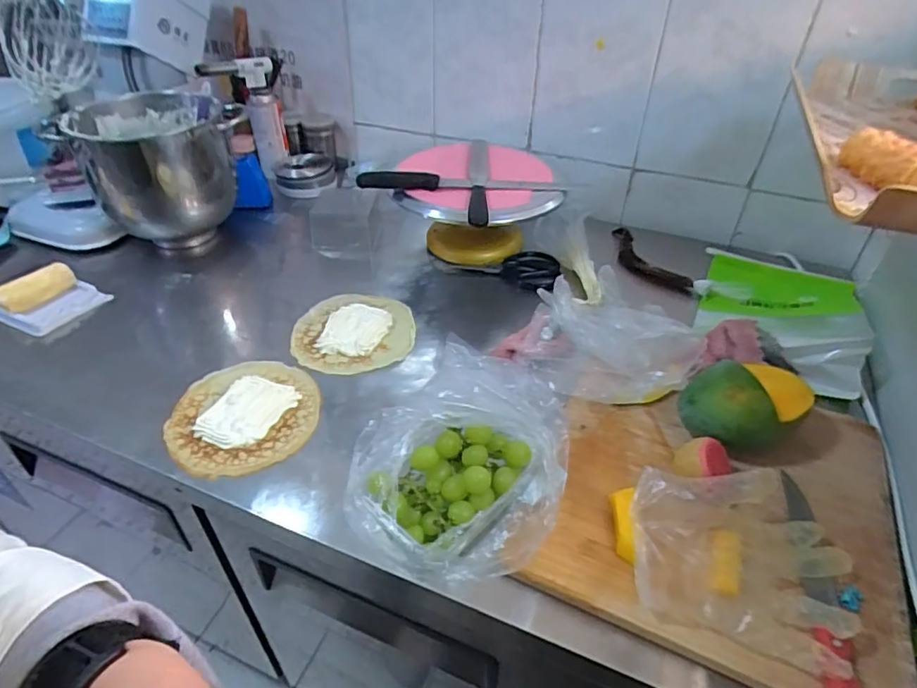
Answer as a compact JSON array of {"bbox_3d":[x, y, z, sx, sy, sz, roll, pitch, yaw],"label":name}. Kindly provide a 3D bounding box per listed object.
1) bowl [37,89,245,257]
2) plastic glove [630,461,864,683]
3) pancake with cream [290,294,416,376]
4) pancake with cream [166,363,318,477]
[{"bbox_3d":[-0.498,-0.292,0.956,0.231,0.222,0.233,1,40,-1],"label":"bowl"},{"bbox_3d":[0.243,0.183,0.483,0.182,0.077,0.125,15,41,15],"label":"plastic glove"},{"bbox_3d":[-0.150,-0.018,0.799,0.165,0.020,0.160,3,40,2],"label":"pancake with cream"},{"bbox_3d":[-0.259,0.082,0.674,0.170,0.017,0.175,-13,42,-17],"label":"pancake with cream"}]

